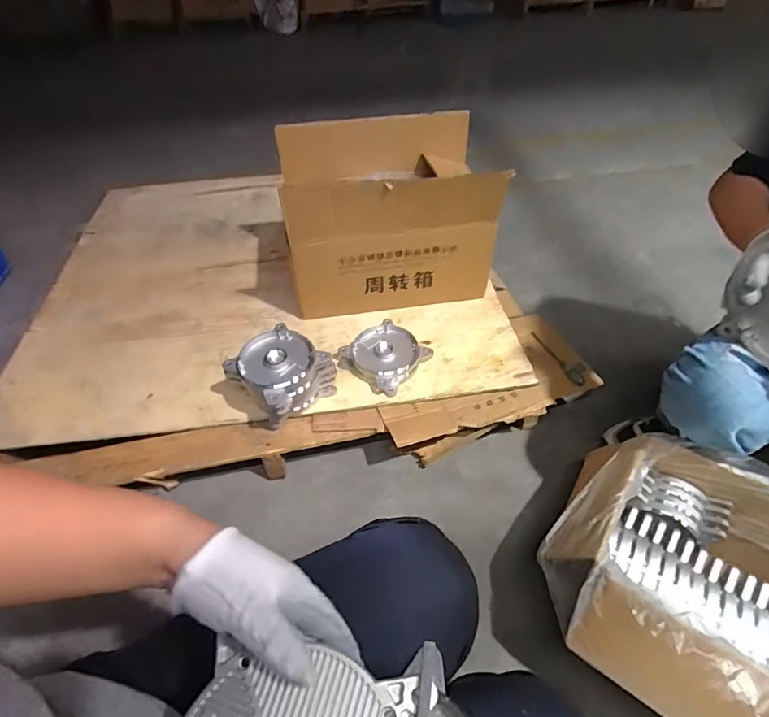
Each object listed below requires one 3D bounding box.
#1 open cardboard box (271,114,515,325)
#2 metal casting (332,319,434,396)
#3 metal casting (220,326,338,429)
[{"bbox_3d":[0.001,-0.298,0.979,0.401,0.311,0.258,-9,48,-5],"label":"open cardboard box"},{"bbox_3d":[0.000,-0.007,0.914,0.148,0.039,0.138,33,57,28],"label":"metal casting"},{"bbox_3d":[-0.192,0.032,0.852,0.141,0.105,0.144,31,56,27],"label":"metal casting"}]

